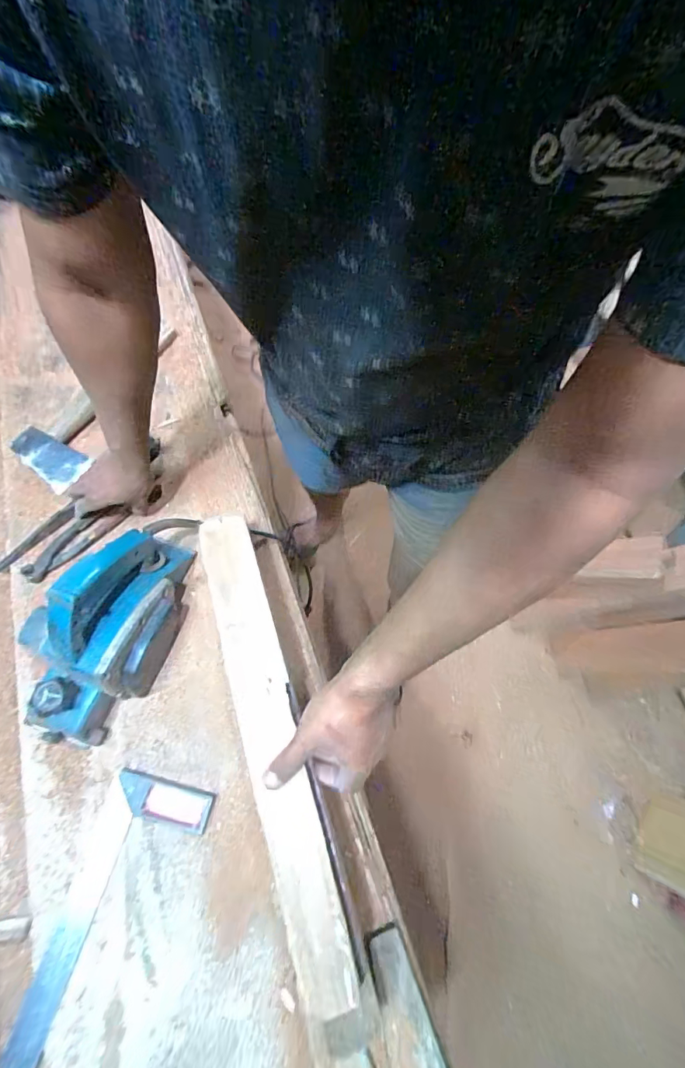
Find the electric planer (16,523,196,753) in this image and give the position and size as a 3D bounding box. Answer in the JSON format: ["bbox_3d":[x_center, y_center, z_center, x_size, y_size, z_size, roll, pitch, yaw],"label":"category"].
[{"bbox_3d":[-0.300,0.102,0.558,0.144,0.155,0.279,17,63,8],"label":"electric planer"}]

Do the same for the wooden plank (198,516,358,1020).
[{"bbox_3d":[-0.076,0.180,0.456,0.058,0.017,0.449,-15,66,-9],"label":"wooden plank"}]

